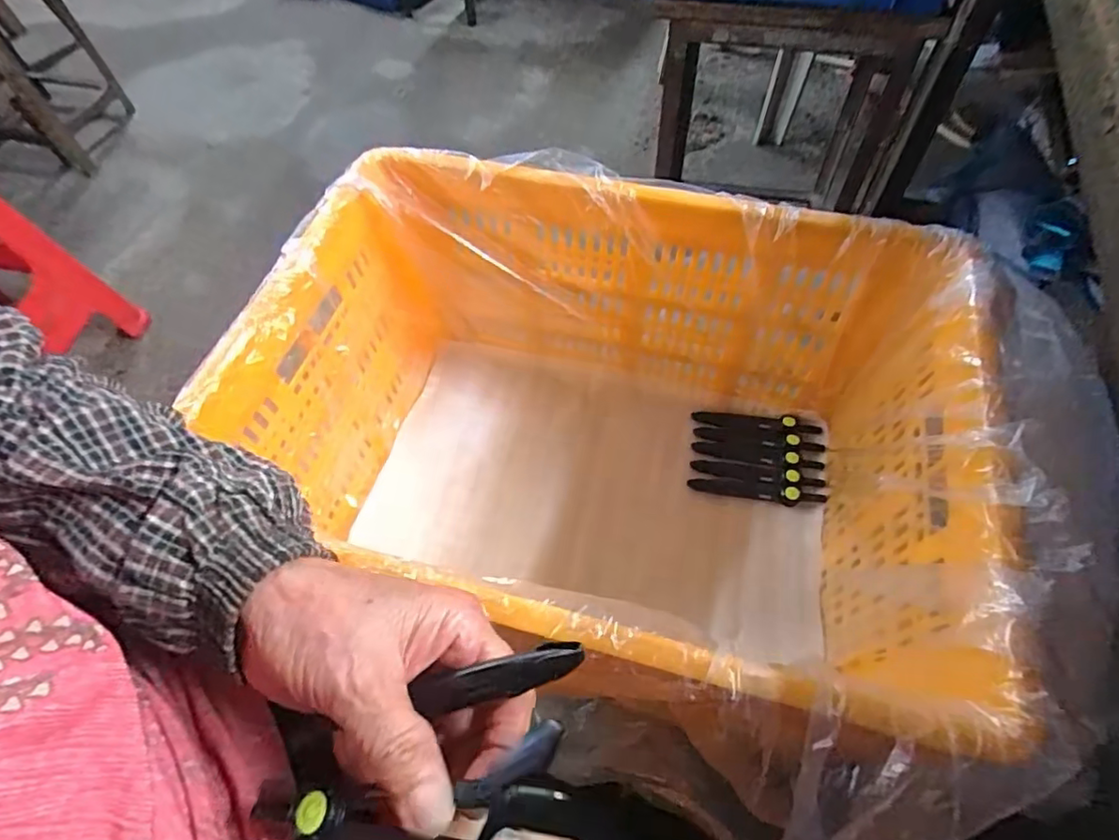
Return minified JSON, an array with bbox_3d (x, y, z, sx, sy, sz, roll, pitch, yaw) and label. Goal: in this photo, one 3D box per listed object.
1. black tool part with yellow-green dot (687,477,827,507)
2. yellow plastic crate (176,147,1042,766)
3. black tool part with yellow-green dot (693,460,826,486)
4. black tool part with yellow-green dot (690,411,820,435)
[{"bbox_3d":[0.196,0.069,0.573,0.130,0.015,0.021,7,60,7],"label":"black tool part with yellow-green dot"},{"bbox_3d":[0.026,0.027,0.477,0.496,0.263,0.350,14,61,11],"label":"yellow plastic crate"},{"bbox_3d":[0.200,0.055,0.586,0.129,0.007,0.020,6,60,6],"label":"black tool part with yellow-green dot"},{"bbox_3d":[0.209,0.003,0.613,0.132,0.009,0.017,8,60,8],"label":"black tool part with yellow-green dot"}]

